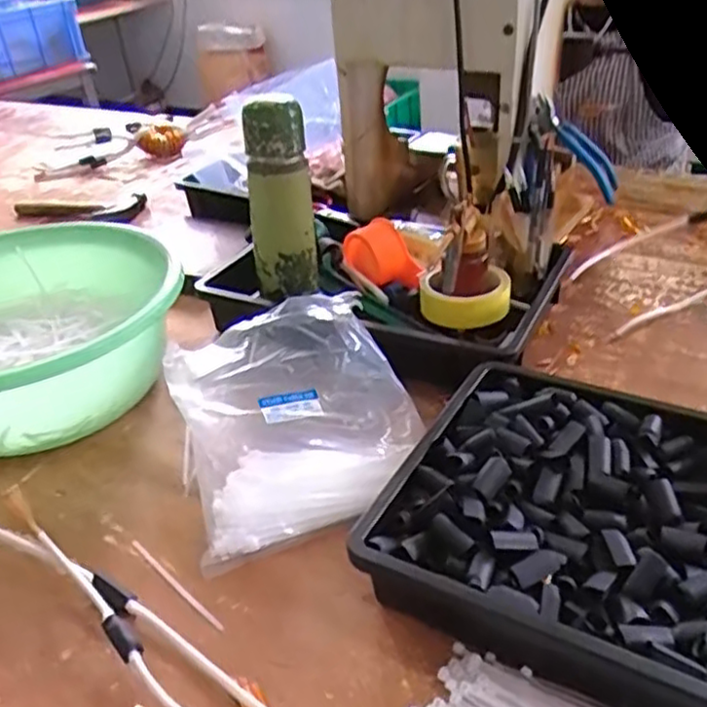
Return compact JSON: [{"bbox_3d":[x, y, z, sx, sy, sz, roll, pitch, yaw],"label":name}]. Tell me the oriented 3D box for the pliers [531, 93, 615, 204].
[{"bbox_3d":[0.271,-0.253,0.856,0.166,0.043,0.063,33,24,-23],"label":"pliers"}]

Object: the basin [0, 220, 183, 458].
[{"bbox_3d":[-0.327,-0.011,0.708,0.298,0.123,0.311,-24,37,-27],"label":"basin"}]

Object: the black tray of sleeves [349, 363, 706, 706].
[{"bbox_3d":[0.215,0.132,0.472,0.361,0.067,0.248,15,38,28],"label":"black tray of sleeves"}]

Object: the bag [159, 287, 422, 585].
[{"bbox_3d":[-0.051,0.050,0.618,0.201,0.086,0.225,-14,34,-13],"label":"bag"}]

